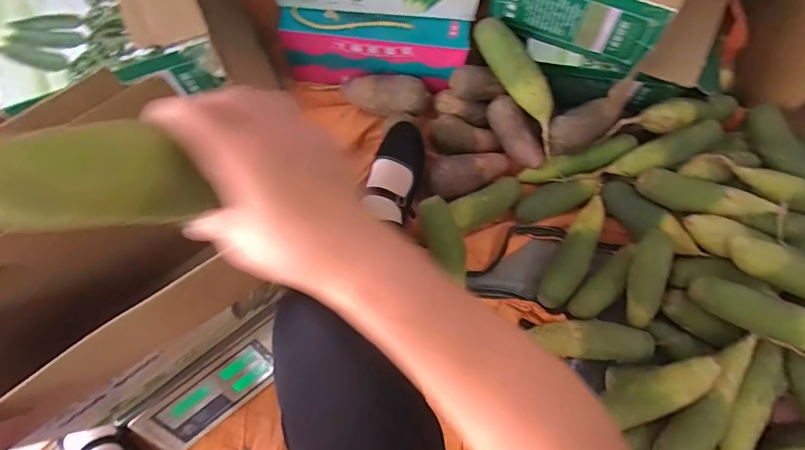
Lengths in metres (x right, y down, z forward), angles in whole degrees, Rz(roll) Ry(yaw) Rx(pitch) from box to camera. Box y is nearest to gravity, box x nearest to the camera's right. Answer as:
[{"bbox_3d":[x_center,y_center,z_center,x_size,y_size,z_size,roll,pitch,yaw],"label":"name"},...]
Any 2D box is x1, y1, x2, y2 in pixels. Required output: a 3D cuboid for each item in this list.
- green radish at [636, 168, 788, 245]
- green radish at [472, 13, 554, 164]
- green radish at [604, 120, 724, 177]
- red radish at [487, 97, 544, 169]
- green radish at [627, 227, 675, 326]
[{"bbox_3d":[0.502,-0.037,0.676,0.221,0.052,0.054,22,74,6],"label":"green radish"},{"bbox_3d":[0.209,-0.245,0.728,0.053,0.051,0.256,-34,92,-10],"label":"green radish"},{"bbox_3d":[0.462,-0.129,0.732,0.191,0.055,0.056,-22,74,-7],"label":"green radish"},{"bbox_3d":[0.201,-0.163,0.754,0.051,0.051,0.140,-33,94,-10],"label":"red radish"},{"bbox_3d":[0.399,0.089,0.683,0.053,0.042,0.161,10,95,3],"label":"green radish"}]

